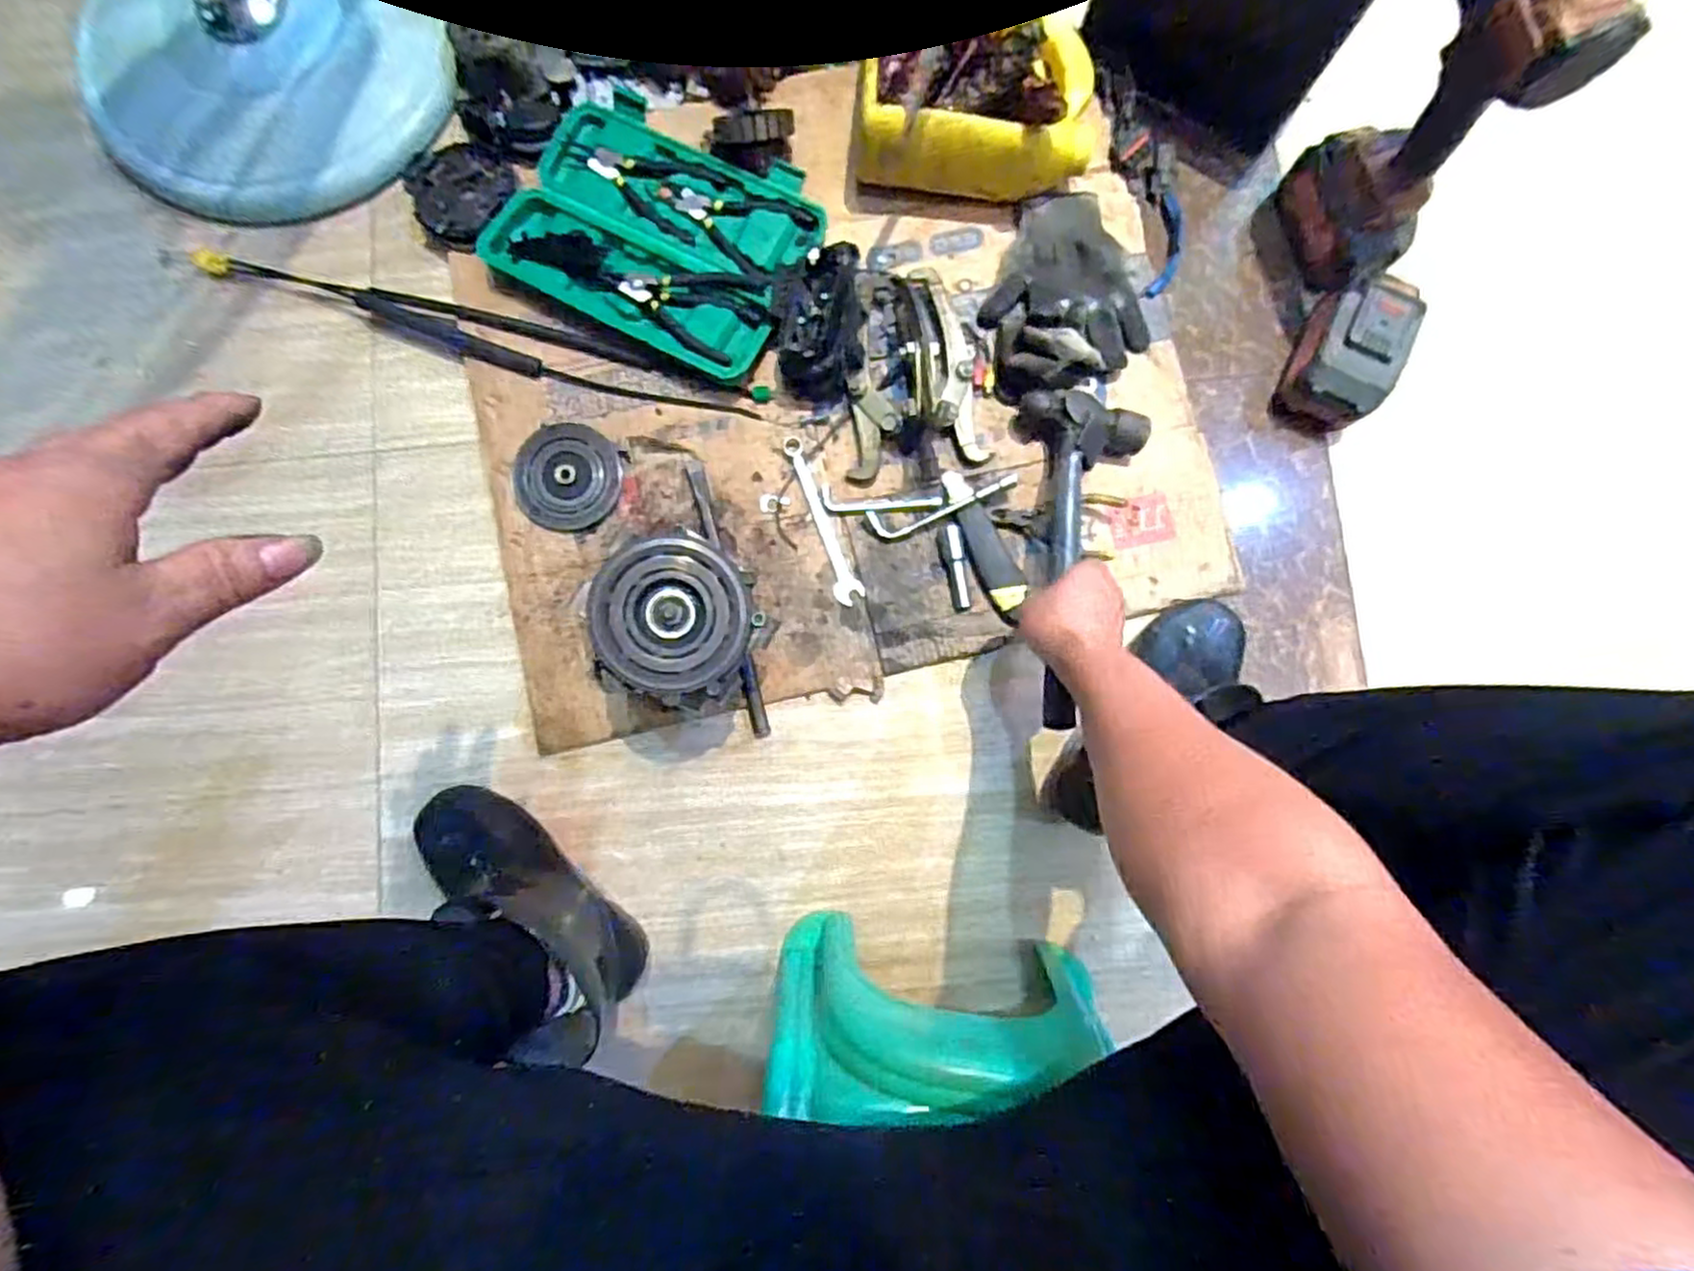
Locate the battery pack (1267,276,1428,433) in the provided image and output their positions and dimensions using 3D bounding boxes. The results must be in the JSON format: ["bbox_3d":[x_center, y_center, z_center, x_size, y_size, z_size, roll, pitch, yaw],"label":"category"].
[{"bbox_3d":[0.465,-0.260,0.676,0.072,0.080,0.130,23,84,3],"label":"battery pack"}]

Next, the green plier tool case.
[{"bbox_3d":[-0.185,-0.397,0.711,0.290,0.034,0.218,26,84,3],"label":"green plier tool case"}]

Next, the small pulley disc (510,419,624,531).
[{"bbox_3d":[-0.269,-0.155,0.698,0.095,0.016,0.106,-37,84,-4],"label":"small pulley disc"}]

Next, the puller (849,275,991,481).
[{"bbox_3d":[0.060,-0.257,0.667,0.127,0.078,0.203,-6,83,0],"label":"puller"}]

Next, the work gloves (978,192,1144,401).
[{"bbox_3d":[0.197,-0.331,0.691,0.163,0.065,0.189,-26,84,-3],"label":"work gloves"}]

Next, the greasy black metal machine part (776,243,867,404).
[{"bbox_3d":[-0.025,-0.293,0.676,0.080,0.073,0.119,-2,83,0],"label":"greasy black metal machine part"}]

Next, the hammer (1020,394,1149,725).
[{"bbox_3d":[0.206,-0.073,0.637,0.114,0.032,0.322,8,69,1],"label":"hammer"}]

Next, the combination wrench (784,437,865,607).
[{"bbox_3d":[-0.022,-0.112,0.700,0.028,0.007,0.171,-19,83,-2],"label":"combination wrench"}]

